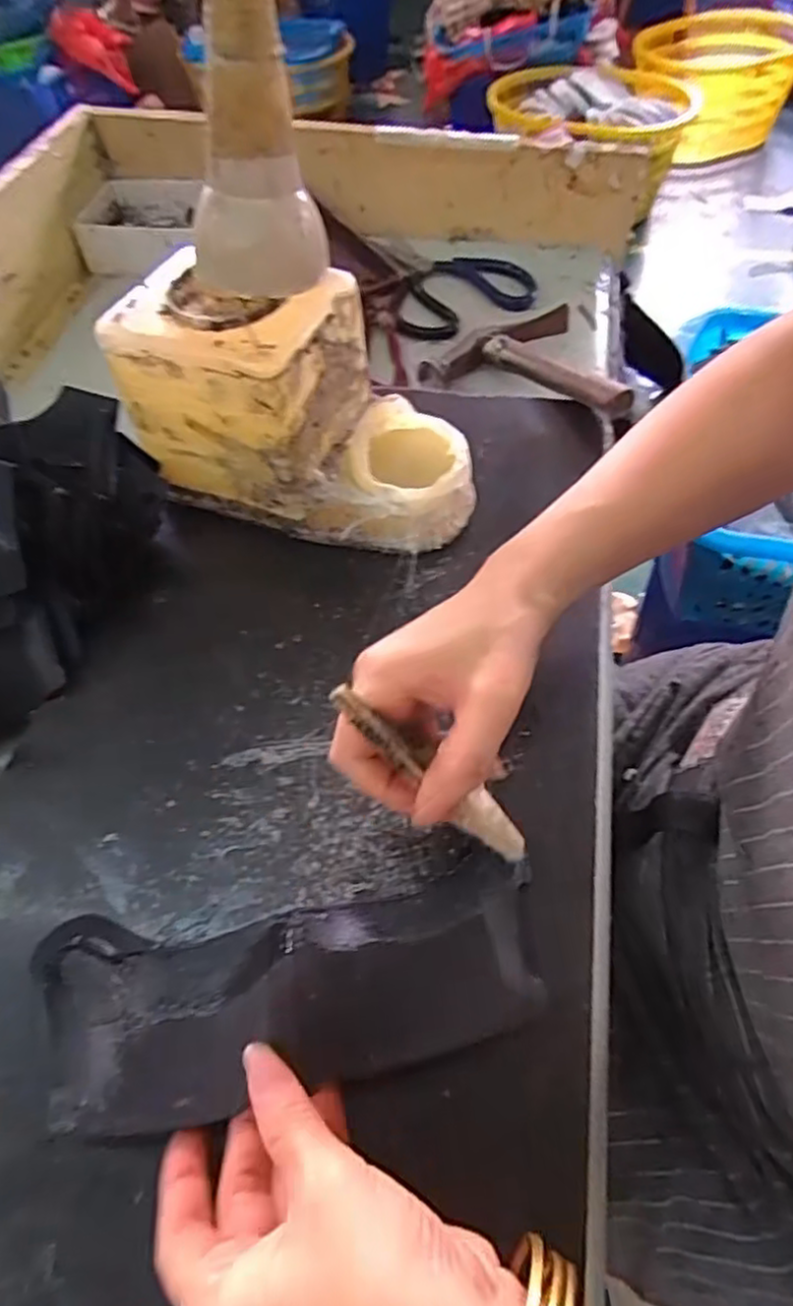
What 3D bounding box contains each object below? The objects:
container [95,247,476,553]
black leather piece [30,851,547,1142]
[{"bbox_3d":[-0.054,-0.144,0.409,0.204,0.125,0.098,9,58,8],"label":"container"},{"bbox_3d":[-0.042,0.137,0.280,0.200,0.020,0.077,-9,57,-5],"label":"black leather piece"}]

